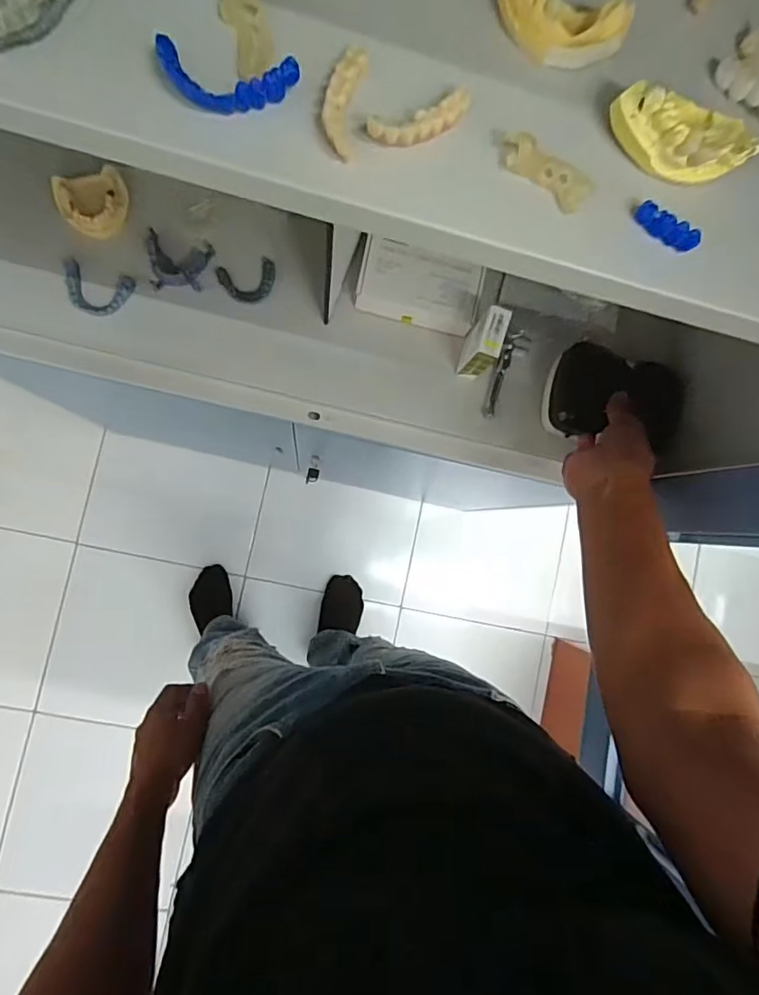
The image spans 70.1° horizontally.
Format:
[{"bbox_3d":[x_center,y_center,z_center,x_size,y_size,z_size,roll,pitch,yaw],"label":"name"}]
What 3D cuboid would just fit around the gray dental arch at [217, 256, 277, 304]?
[{"bbox_3d":[-0.150,-0.249,0.625,0.066,0.013,0.054,-16,89,-8],"label":"gray dental arch"}]

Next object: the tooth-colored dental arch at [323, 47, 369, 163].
[{"bbox_3d":[-0.015,-0.170,0.232,0.015,0.008,0.045,11,86,-7],"label":"tooth-colored dental arch"}]

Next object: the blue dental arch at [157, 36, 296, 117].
[{"bbox_3d":[-0.063,-0.175,0.227,0.055,0.012,0.021,4,87,-7],"label":"blue dental arch"}]

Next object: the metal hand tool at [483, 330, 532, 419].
[{"bbox_3d":[0.152,-0.149,0.659,0.026,0.009,0.108,20,97,-6],"label":"metal hand tool"}]

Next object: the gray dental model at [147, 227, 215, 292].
[{"bbox_3d":[-0.226,-0.263,0.608,0.068,0.018,0.058,9,86,-7],"label":"gray dental model"}]

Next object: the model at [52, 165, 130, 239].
[{"bbox_3d":[-0.309,-0.318,0.586,0.072,0.020,0.063,-13,89,-8],"label":"model"}]

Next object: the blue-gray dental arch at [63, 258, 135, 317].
[{"bbox_3d":[-0.313,-0.229,0.600,0.073,0.012,0.050,15,85,-7],"label":"blue-gray dental arch"}]

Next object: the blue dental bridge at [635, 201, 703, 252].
[{"bbox_3d":[0.133,-0.126,0.251,0.031,0.011,0.007,33,83,-5],"label":"blue dental bridge"}]

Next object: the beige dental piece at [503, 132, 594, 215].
[{"bbox_3d":[0.075,-0.148,0.245,0.044,0.013,0.016,28,84,-5],"label":"beige dental piece"}]

